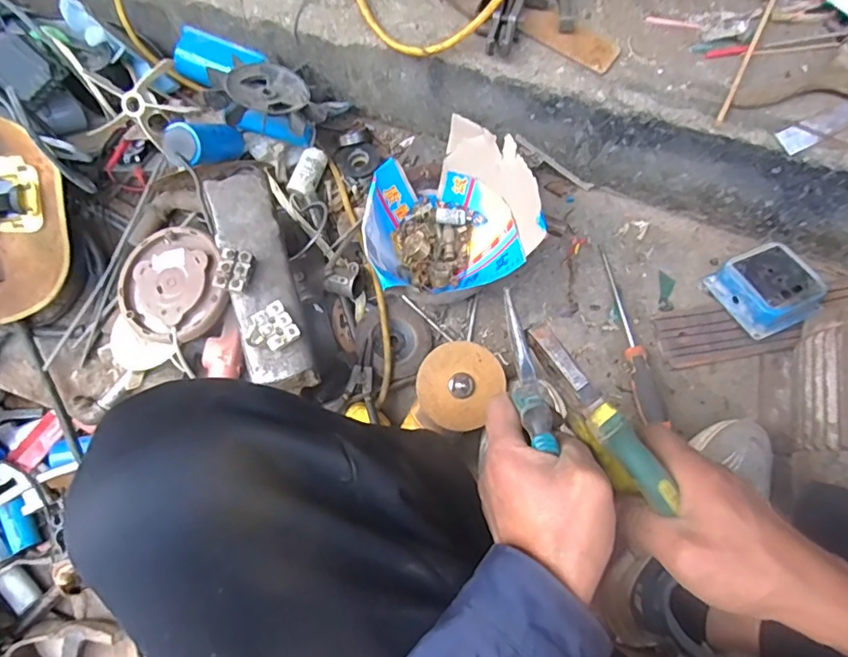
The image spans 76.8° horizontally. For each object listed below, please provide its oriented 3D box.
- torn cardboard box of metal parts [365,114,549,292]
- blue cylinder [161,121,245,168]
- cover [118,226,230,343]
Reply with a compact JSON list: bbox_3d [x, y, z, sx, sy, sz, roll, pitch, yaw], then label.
[{"bbox_3d":[0.023,-0.147,0.658,0.190,0.131,0.214,-7,74,-2],"label":"torn cardboard box of metal parts"},{"bbox_3d":[-0.270,-0.236,0.682,0.046,0.112,0.047,8,109,22],"label":"blue cylinder"},{"bbox_3d":[-0.316,-0.048,0.664,0.123,0.030,0.145,-30,76,2],"label":"cover"}]

